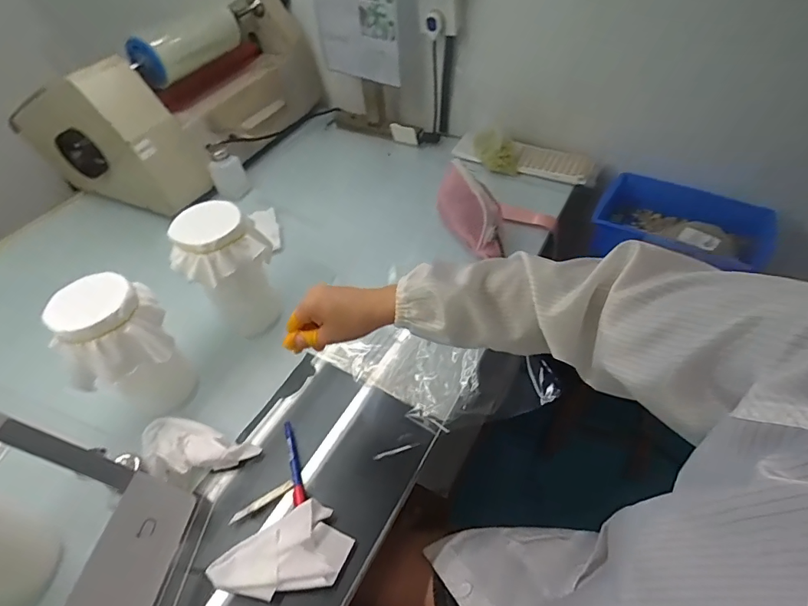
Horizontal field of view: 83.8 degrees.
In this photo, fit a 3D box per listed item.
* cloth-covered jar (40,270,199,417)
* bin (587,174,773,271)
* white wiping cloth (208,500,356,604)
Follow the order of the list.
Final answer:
[{"bbox_3d":[-0.365,0.077,0.615,0.121,0.226,0.107,-27,51,-19],"label":"cloth-covered jar"},{"bbox_3d":[0.533,-0.137,0.886,0.306,0.095,0.189,23,54,23],"label":"bin"},{"bbox_3d":[-0.138,0.296,0.514,0.145,0.025,0.088,-27,52,-19],"label":"white wiping cloth"}]

